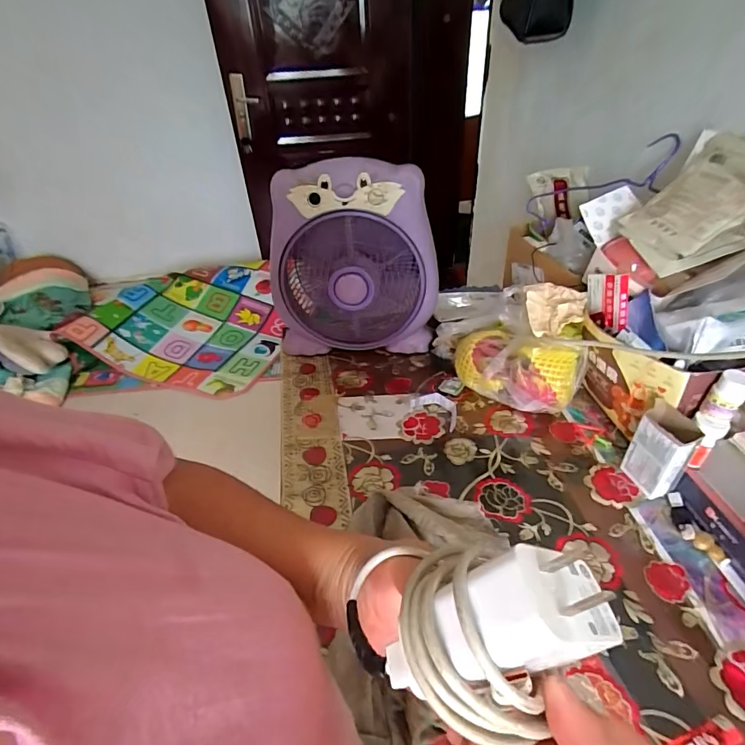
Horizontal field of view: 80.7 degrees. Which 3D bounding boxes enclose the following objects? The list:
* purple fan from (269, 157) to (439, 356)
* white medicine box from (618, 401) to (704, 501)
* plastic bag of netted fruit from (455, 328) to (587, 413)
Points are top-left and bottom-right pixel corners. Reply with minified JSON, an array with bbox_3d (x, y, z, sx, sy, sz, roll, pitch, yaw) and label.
[{"bbox_3d":[-0.037,-0.212,0.862,0.320,0.370,0.134,0,39,4],"label":"purple fan"},{"bbox_3d":[0.391,0.111,0.601,0.043,0.131,0.064,-8,39,-6],"label":"white medicine box"},{"bbox_3d":[0.241,-0.016,0.746,0.208,0.095,0.107,21,44,27],"label":"plastic bag of netted fruit"}]

